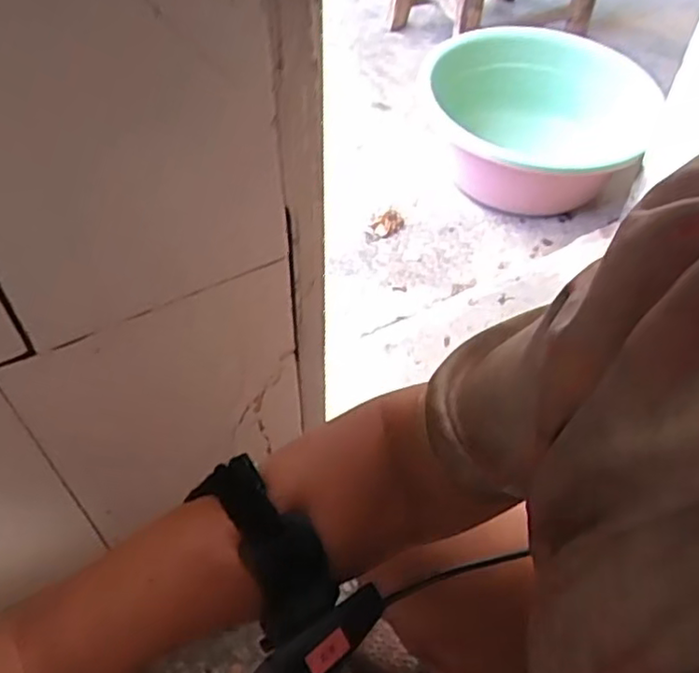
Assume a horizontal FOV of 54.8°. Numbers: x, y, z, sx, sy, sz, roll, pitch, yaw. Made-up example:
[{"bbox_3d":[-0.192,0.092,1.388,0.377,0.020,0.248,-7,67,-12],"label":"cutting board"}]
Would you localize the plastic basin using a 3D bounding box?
[{"bbox_3d":[0.395,-0.434,1.361,0.441,0.218,0.447,1,51,-1],"label":"plastic basin"}]

